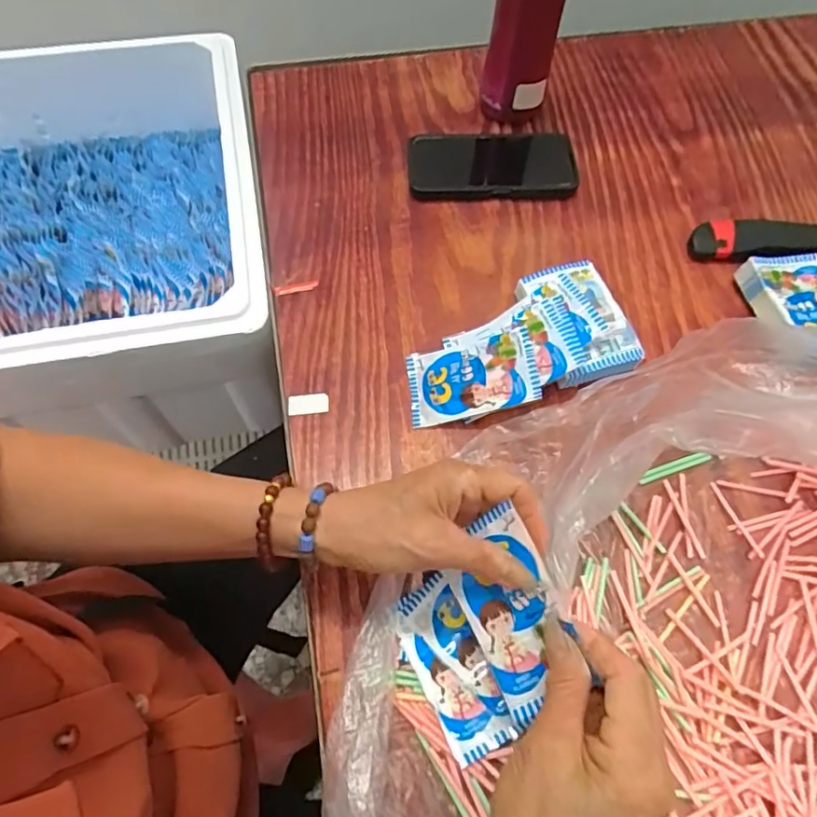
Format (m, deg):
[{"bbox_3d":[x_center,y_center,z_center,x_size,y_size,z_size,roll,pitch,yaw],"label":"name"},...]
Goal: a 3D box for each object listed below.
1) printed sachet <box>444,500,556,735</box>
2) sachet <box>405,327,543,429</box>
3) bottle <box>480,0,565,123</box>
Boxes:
[{"bbox_3d":[0.060,0.114,0.319,0.009,0.062,0.103,4,51,-50],"label":"printed sachet"},{"bbox_3d":[0.050,-0.025,0.456,0.103,0.012,0.065,-13,65,15],"label":"sachet"},{"bbox_3d":[0.111,-0.365,0.535,0.059,0.190,0.050,-23,66,-12],"label":"bottle"}]

